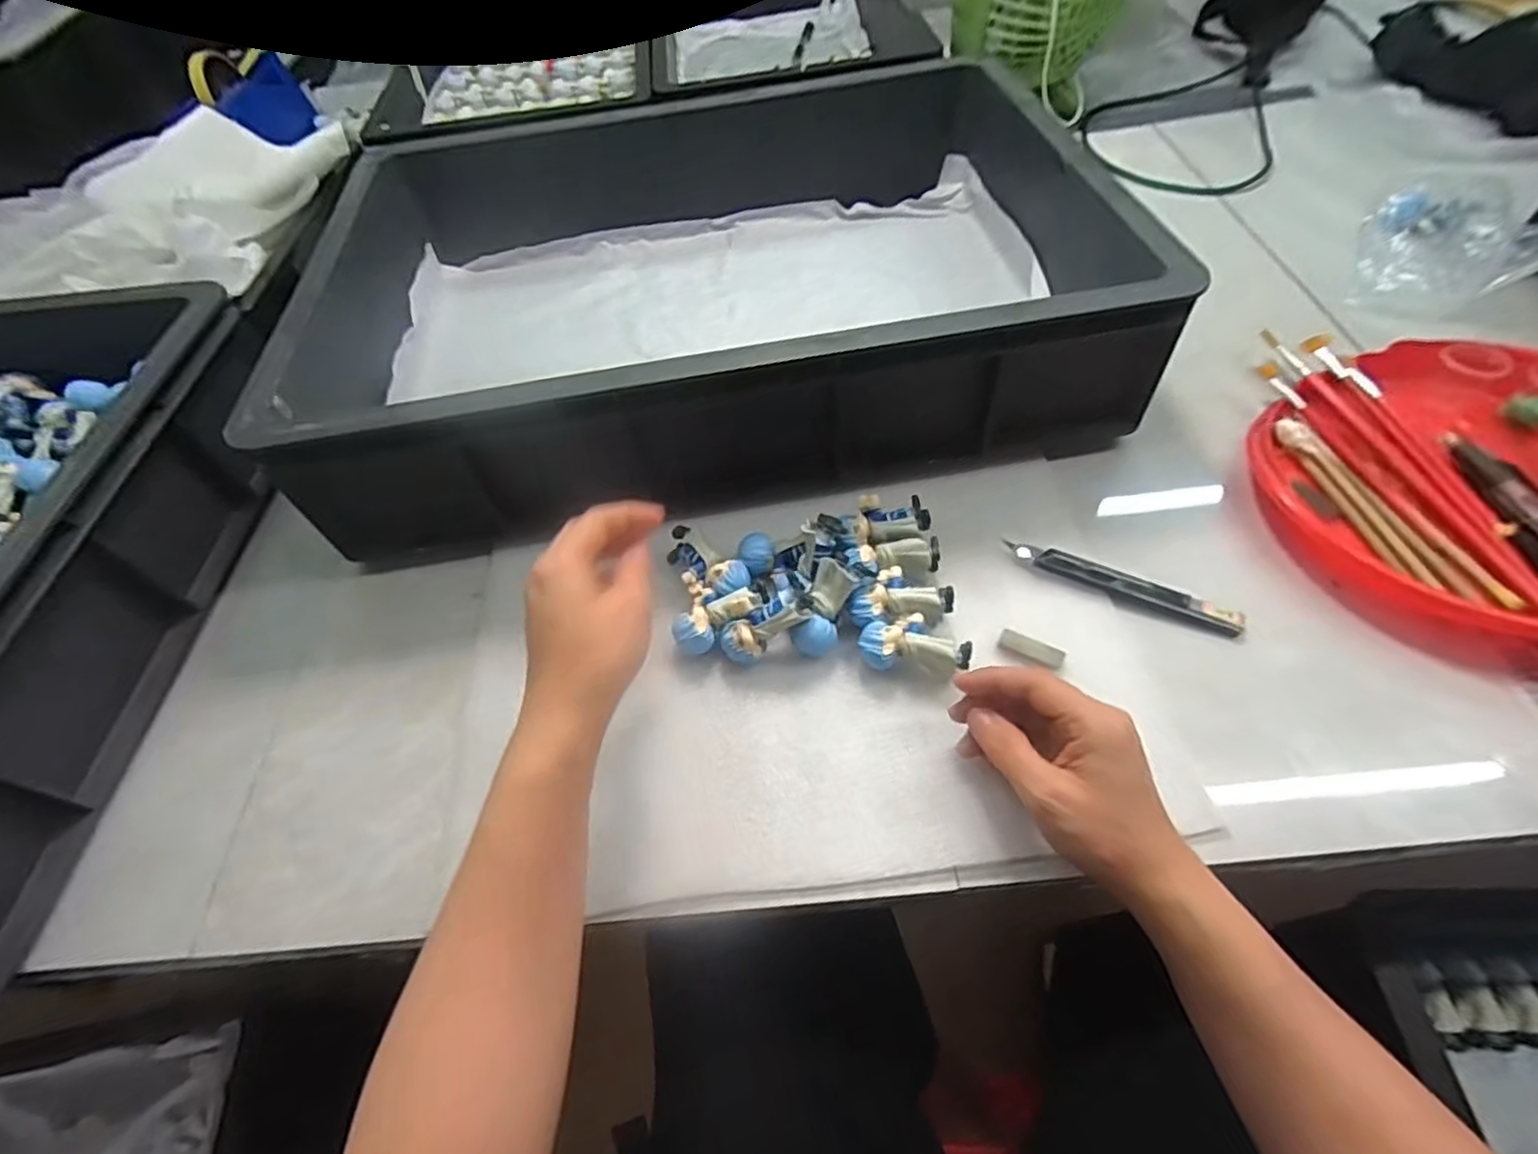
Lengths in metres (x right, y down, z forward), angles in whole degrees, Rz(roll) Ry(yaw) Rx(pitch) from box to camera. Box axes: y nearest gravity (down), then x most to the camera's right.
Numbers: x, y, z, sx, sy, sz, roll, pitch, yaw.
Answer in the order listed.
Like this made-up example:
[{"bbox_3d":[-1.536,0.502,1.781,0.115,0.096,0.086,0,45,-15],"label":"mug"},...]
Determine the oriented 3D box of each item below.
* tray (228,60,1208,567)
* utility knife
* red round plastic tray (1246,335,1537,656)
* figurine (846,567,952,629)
[{"bbox_3d":[-0.051,-0.258,0.555,0.566,0.126,0.428,-9,57,-1],"label":"tray"},{"bbox_3d":[0.219,0.007,0.418,0.138,0.007,0.021,23,62,18],"label":"utility knife"},{"bbox_3d":[0.456,-0.060,0.427,0.252,0.041,0.237,-2,57,3],"label":"red round plastic tray"},{"bbox_3d":[0.079,0.012,0.412,0.060,0.027,0.035,-7,57,0],"label":"figurine"}]

